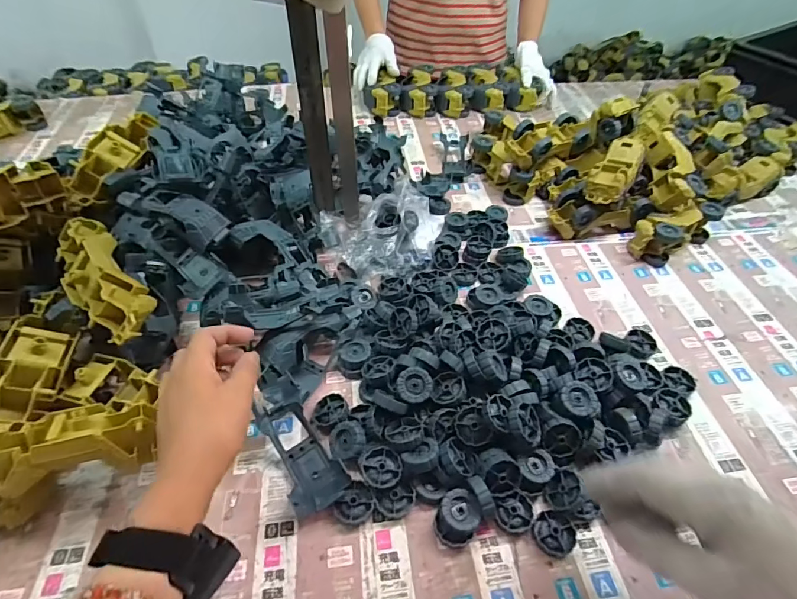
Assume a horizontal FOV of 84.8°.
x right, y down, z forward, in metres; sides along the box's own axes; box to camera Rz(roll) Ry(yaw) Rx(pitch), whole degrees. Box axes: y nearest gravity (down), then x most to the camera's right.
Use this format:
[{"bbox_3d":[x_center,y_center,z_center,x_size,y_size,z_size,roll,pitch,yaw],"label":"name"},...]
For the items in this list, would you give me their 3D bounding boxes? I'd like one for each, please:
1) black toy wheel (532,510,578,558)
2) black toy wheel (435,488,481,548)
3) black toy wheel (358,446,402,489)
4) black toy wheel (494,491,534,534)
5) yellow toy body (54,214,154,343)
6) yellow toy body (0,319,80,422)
[{"bbox_3d":[0.148,0.221,0.413,0.040,0.010,0.037,1,49,-1],"label":"black toy wheel"},{"bbox_3d":[0.055,0.205,0.410,0.037,0.020,0.047,17,50,13],"label":"black toy wheel"},{"bbox_3d":[-0.017,0.166,0.432,0.039,0.012,0.039,1,49,-1],"label":"black toy wheel"},{"bbox_3d":[0.112,0.206,0.421,0.037,0.009,0.034,1,49,-1],"label":"black toy wheel"},{"bbox_3d":[-0.337,-0.025,0.492,0.070,0.049,0.173,-33,57,-27],"label":"yellow toy body"},{"bbox_3d":[-0.370,0.075,0.435,0.053,0.037,0.101,-2,52,-3],"label":"yellow toy body"}]

